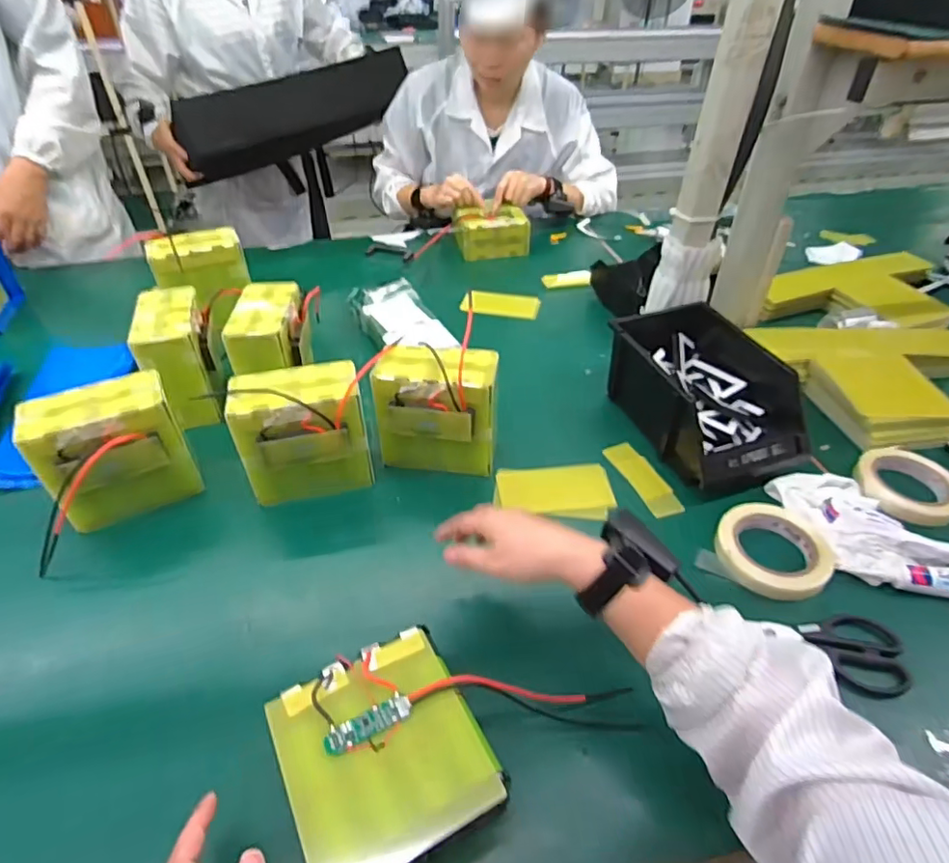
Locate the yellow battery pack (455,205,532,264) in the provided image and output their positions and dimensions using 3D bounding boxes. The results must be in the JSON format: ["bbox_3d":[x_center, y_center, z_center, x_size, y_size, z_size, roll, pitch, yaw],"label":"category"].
[{"bbox_3d":[0.037,-0.421,1.194,0.154,0.079,0.097,-3,42,-4],"label":"yellow battery pack"}]

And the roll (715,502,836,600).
[{"bbox_3d":[0.328,0.126,0.621,0.114,0.025,0.113,0,42,0],"label":"roll"}]

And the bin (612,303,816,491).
[{"bbox_3d":[0.301,-0.051,0.755,0.181,0.115,0.252,-15,44,-17],"label":"bin"}]

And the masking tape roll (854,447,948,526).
[{"bbox_3d":[0.542,0.063,0.707,0.113,0.025,0.113,0,42,0],"label":"masking tape roll"}]

